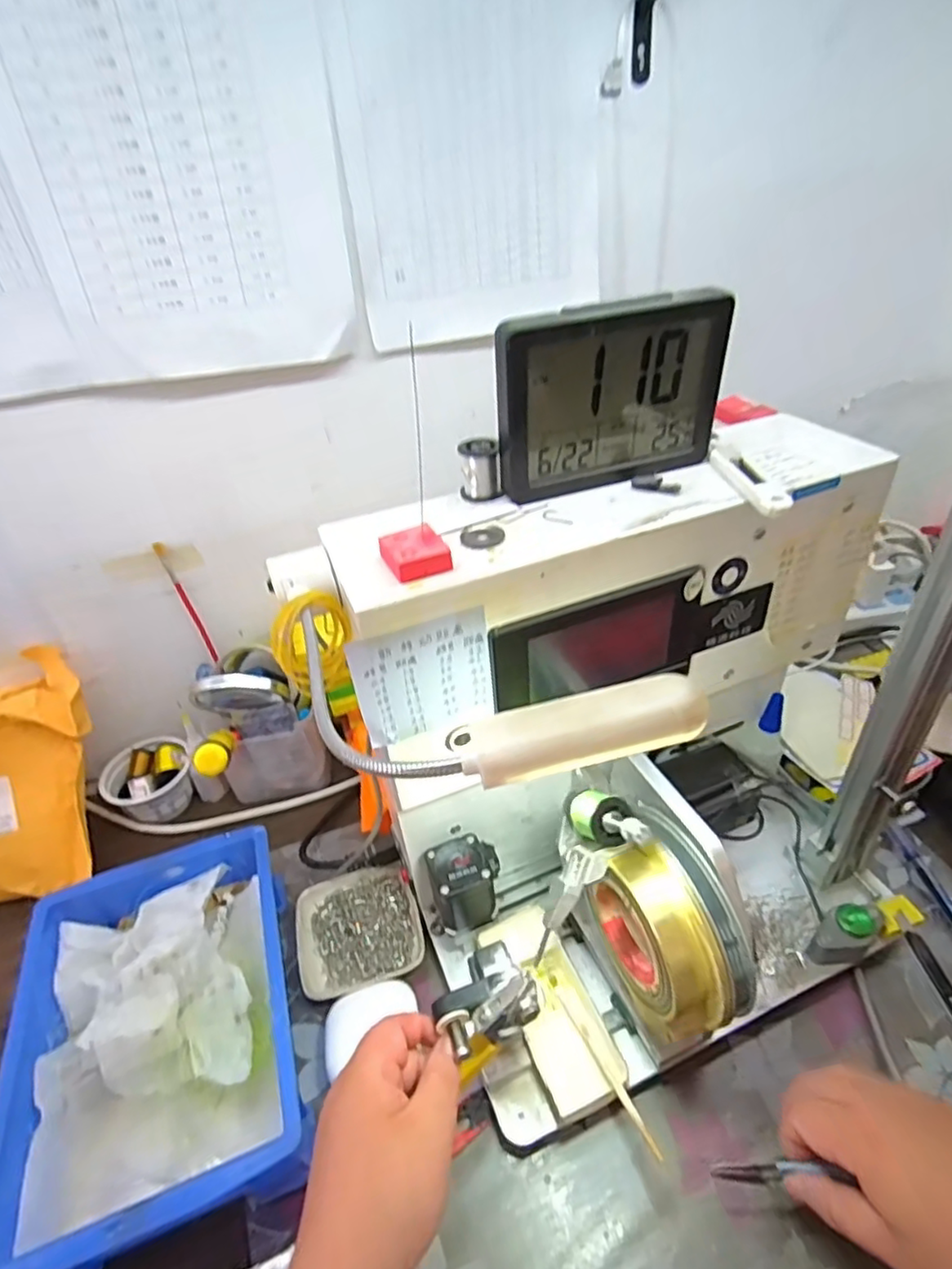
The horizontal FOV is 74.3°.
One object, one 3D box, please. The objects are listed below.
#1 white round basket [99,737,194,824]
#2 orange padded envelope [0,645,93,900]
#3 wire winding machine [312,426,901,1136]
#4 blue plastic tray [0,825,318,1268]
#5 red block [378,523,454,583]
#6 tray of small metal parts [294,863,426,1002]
[{"bbox_3d":[-0.332,0.151,0.641,0.080,0.052,0.069,-30,44,-29],"label":"white round basket"},{"bbox_3d":[-0.435,0.129,0.563,0.153,0.217,0.049,-3,2,-18],"label":"orange padded envelope"},{"bbox_3d":[0.120,0.082,0.418,0.341,0.338,0.240,-19,40,-18],"label":"wire winding machine"},{"bbox_3d":[-0.221,0.280,0.449,0.175,0.081,0.243,-15,39,-13],"label":"blue plastic tray"},{"bbox_3d":[-0.032,-0.043,0.324,0.031,0.012,0.032,-16,39,-15],"label":"red block"},{"bbox_3d":[-0.096,0.244,0.519,0.097,0.020,0.096,-14,38,-12],"label":"tray of small metal parts"}]

